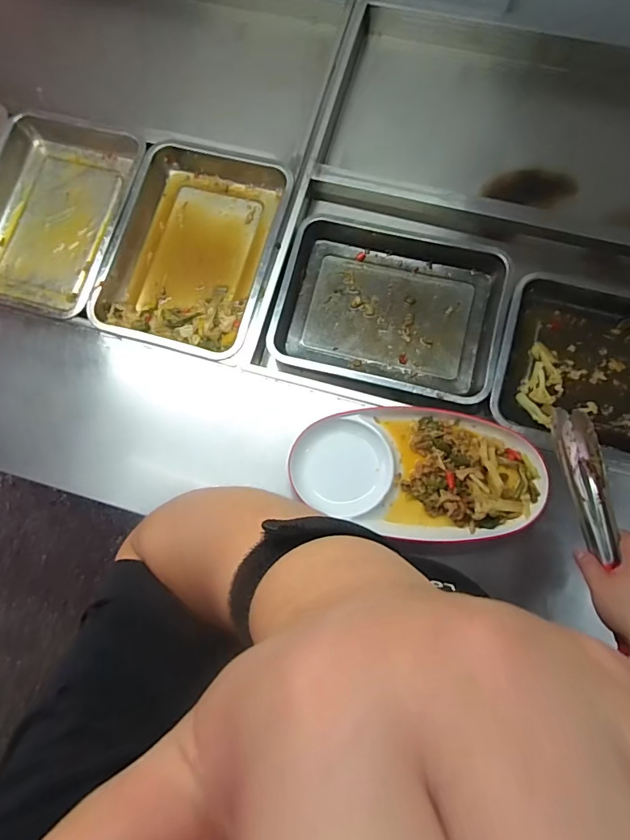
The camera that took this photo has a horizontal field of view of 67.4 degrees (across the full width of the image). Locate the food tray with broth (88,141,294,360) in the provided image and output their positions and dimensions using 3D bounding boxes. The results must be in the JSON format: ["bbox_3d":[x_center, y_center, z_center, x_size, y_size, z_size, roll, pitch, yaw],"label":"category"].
[{"bbox_3d":[-0.198,-0.286,0.781,0.270,0.056,0.341,13,81,7],"label":"food tray with broth"}]

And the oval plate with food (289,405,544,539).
[{"bbox_3d":[0.140,0.076,0.671,0.338,0.060,0.177,3,75,1],"label":"oval plate with food"}]

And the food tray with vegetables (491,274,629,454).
[{"bbox_3d":[0.460,-0.079,0.725,0.350,0.058,0.249,17,82,8],"label":"food tray with vegetables"}]

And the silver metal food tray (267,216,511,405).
[{"bbox_3d":[0.119,-0.179,0.762,0.343,0.064,0.270,12,81,7],"label":"silver metal food tray"}]

